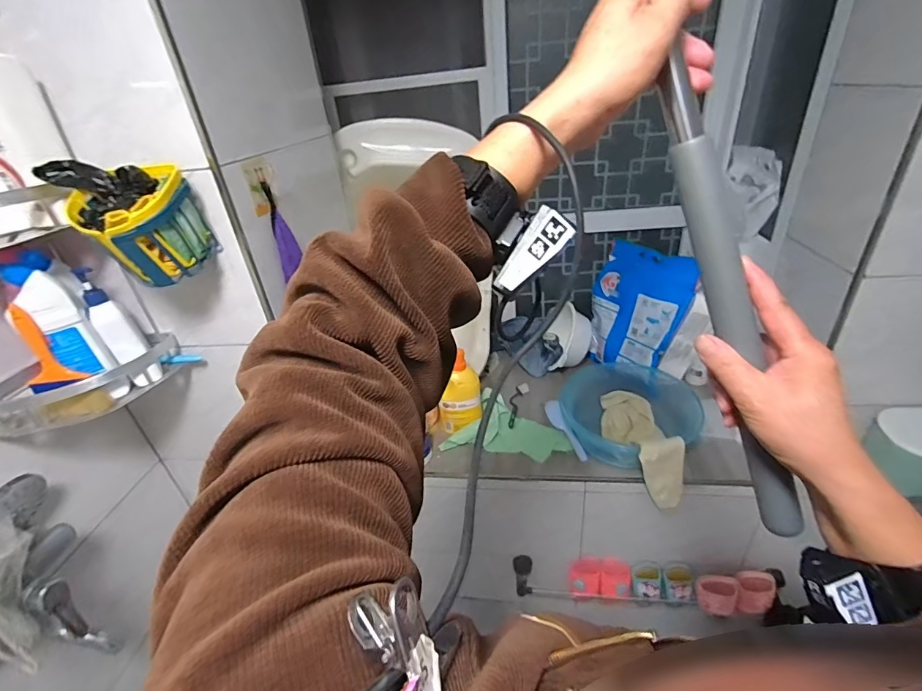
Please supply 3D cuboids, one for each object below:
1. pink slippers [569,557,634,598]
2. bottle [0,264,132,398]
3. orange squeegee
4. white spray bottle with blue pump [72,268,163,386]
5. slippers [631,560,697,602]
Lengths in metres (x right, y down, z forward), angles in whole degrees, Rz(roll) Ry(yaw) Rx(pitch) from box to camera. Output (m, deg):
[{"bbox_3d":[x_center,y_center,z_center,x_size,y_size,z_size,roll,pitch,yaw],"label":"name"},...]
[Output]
[{"bbox_3d":[0.419,0.700,1.296,0.181,0.097,0.076,-6,31,1],"label":"pink slippers"},{"bbox_3d":[-0.613,-0.014,0.677,0.062,0.224,0.049,-12,32,-10],"label":"bottle"},{"bbox_3d":[-0.643,0.007,0.650,0.075,0.138,0.018,-9,31,-4],"label":"orange squeegee"},{"bbox_3d":[-0.585,-0.028,0.735,0.054,0.193,0.073,-30,38,-33],"label":"white spray bottle with blue pump"},{"bbox_3d":[0.597,0.694,1.271,0.171,0.117,0.068,1,32,12],"label":"slippers"}]

